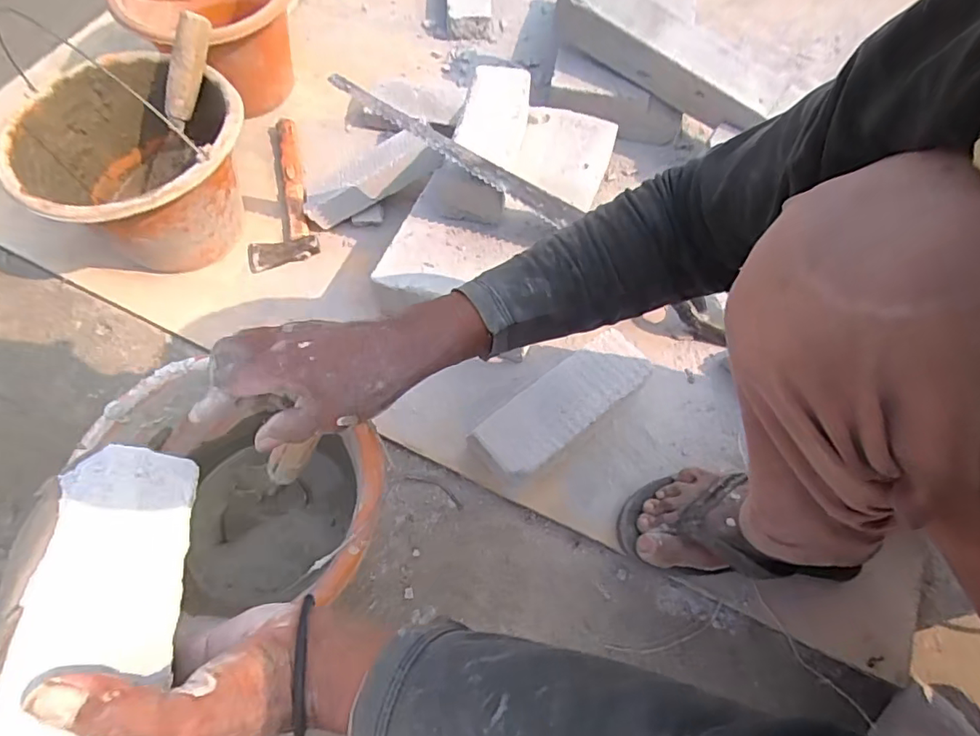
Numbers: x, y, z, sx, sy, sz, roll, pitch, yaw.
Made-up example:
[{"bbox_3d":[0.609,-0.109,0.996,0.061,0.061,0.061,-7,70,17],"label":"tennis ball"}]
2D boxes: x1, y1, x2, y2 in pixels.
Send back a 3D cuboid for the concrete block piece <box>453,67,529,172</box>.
[{"bbox_3d":[0.008,-0.319,0.686,0.077,0.029,0.138,12,65,4],"label":"concrete block piece"}]

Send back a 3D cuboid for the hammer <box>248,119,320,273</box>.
[{"bbox_3d":[-0.308,-0.256,0.777,0.090,0.025,0.255,-15,65,-6],"label":"hammer"}]

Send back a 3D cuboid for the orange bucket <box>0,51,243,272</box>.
[{"bbox_3d":[-0.408,-0.232,0.681,0.229,0.175,0.243,1,64,-1],"label":"orange bucket"}]

